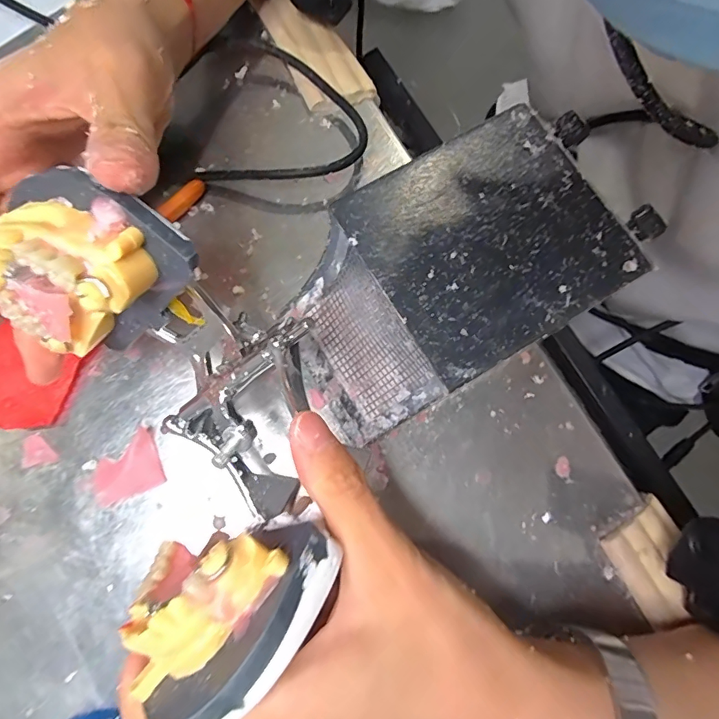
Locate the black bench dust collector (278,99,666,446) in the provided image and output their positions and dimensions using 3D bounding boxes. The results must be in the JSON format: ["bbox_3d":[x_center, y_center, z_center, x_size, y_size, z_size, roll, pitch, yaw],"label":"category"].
[{"bbox_3d":[0.040,-0.032,0.212,0.139,0.086,0.082,-29,79,-7],"label":"black bench dust collector"}]

